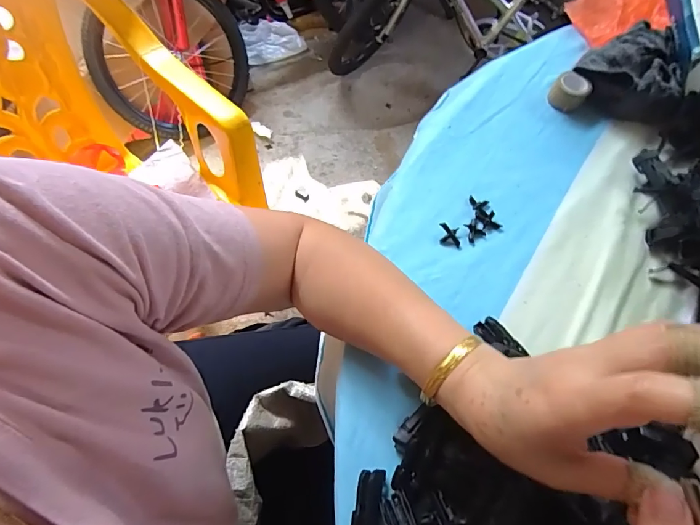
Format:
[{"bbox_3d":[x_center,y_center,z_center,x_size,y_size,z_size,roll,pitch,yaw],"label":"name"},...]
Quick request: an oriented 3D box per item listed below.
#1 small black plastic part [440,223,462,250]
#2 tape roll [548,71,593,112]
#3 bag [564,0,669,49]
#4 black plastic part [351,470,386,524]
[{"bbox_3d":[0.094,-0.024,0.387,0.019,0.009,0.022,2,65,-2],"label":"small black plastic part"},{"bbox_3d":[0.244,-0.190,0.463,0.036,0.024,0.036,36,69,14],"label":"tape roll"},{"bbox_3d":[0.347,-0.329,0.515,0.147,0.054,0.104,-38,72,-18],"label":"bag"},{"bbox_3d":[0.013,0.170,0.288,0.018,0.012,0.047,11,65,3],"label":"black plastic part"}]

